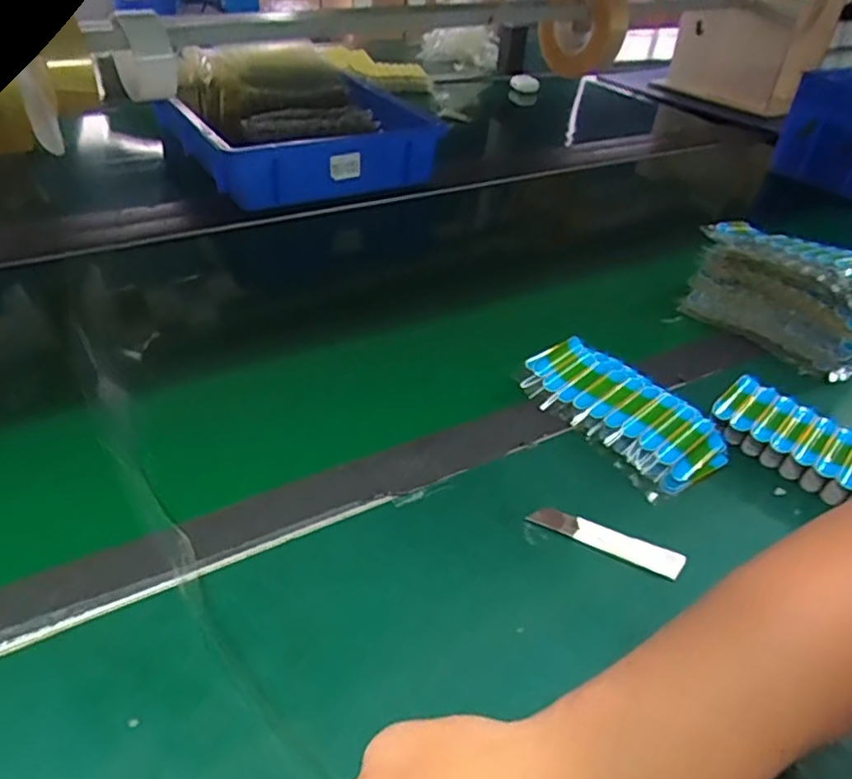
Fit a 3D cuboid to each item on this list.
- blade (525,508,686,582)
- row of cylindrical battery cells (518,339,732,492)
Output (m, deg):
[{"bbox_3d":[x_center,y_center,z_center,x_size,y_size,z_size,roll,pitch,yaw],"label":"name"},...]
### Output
[{"bbox_3d":[0.119,0.099,0.420,0.099,0.005,0.019,19,42,16],"label":"blade"},{"bbox_3d":[0.157,0.015,0.507,0.084,0.027,0.157,-30,51,-35],"label":"row of cylindrical battery cells"}]

